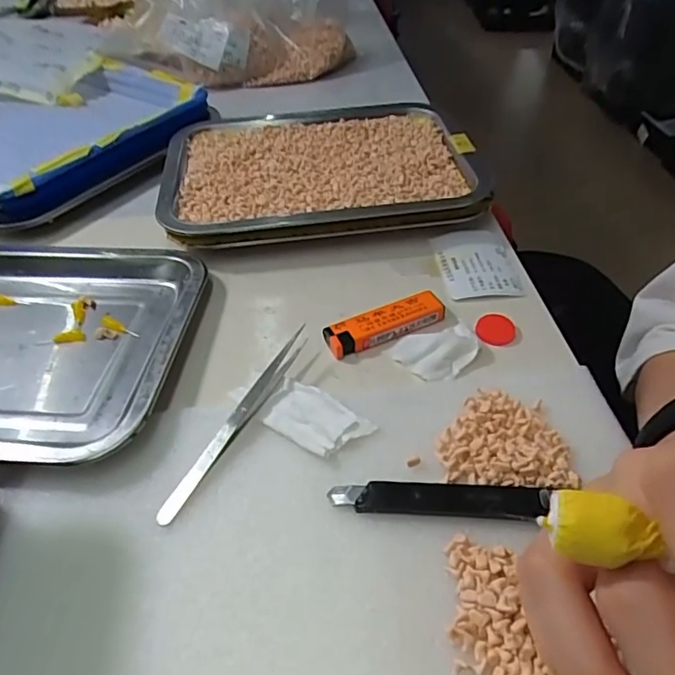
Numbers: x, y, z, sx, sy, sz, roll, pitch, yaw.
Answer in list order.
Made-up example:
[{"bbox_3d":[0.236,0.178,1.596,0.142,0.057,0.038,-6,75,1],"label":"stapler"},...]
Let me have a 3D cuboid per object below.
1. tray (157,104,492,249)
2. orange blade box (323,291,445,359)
[{"bbox_3d":[-0.018,-0.146,0.464,0.259,0.035,0.187,-5,46,-4],"label":"tray"},{"bbox_3d":[0.031,-0.010,0.349,0.080,0.014,0.022,-19,48,-17],"label":"orange blade box"}]

